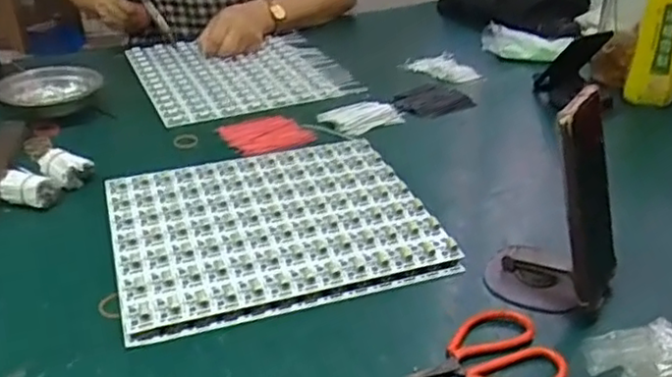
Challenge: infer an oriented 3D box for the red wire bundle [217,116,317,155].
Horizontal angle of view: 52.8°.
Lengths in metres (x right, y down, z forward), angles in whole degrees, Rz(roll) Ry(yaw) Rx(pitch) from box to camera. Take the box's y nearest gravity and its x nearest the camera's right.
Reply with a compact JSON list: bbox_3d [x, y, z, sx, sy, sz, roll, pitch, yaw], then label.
[{"bbox_3d":[-0.083,-0.066,0.823,0.098,0.008,0.100,-15,35,-23],"label":"red wire bundle"}]

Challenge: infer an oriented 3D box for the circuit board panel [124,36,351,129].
[{"bbox_3d":[-0.156,-0.180,1.006,0.262,0.004,0.290,-14,35,-22],"label":"circuit board panel"}]

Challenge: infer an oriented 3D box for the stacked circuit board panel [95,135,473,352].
[{"bbox_3d":[-0.064,0.030,0.658,0.289,0.011,0.245,-10,34,-16],"label":"stacked circuit board panel"}]

